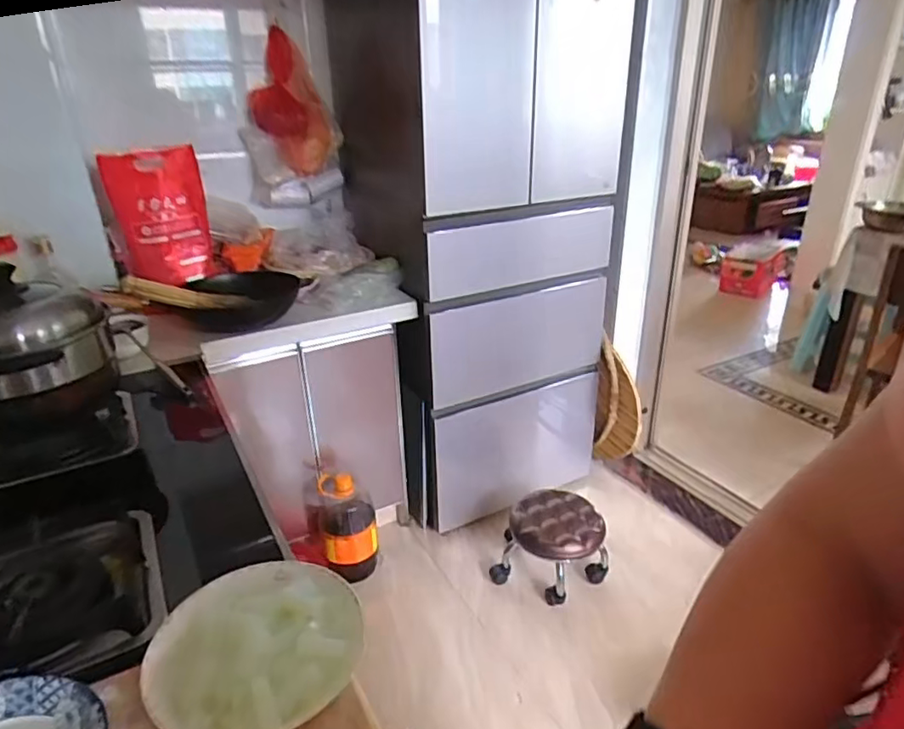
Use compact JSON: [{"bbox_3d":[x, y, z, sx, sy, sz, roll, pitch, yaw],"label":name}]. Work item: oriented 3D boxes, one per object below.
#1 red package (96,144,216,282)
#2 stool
[{"bbox_3d":[-0.782,-0.403,1.569,0.222,0.330,0.131,-14,28,-25],"label":"red package"},{"bbox_3d":[0.296,0.528,1.718,0.292,0.205,0.231,11,28,25],"label":"stool"}]

